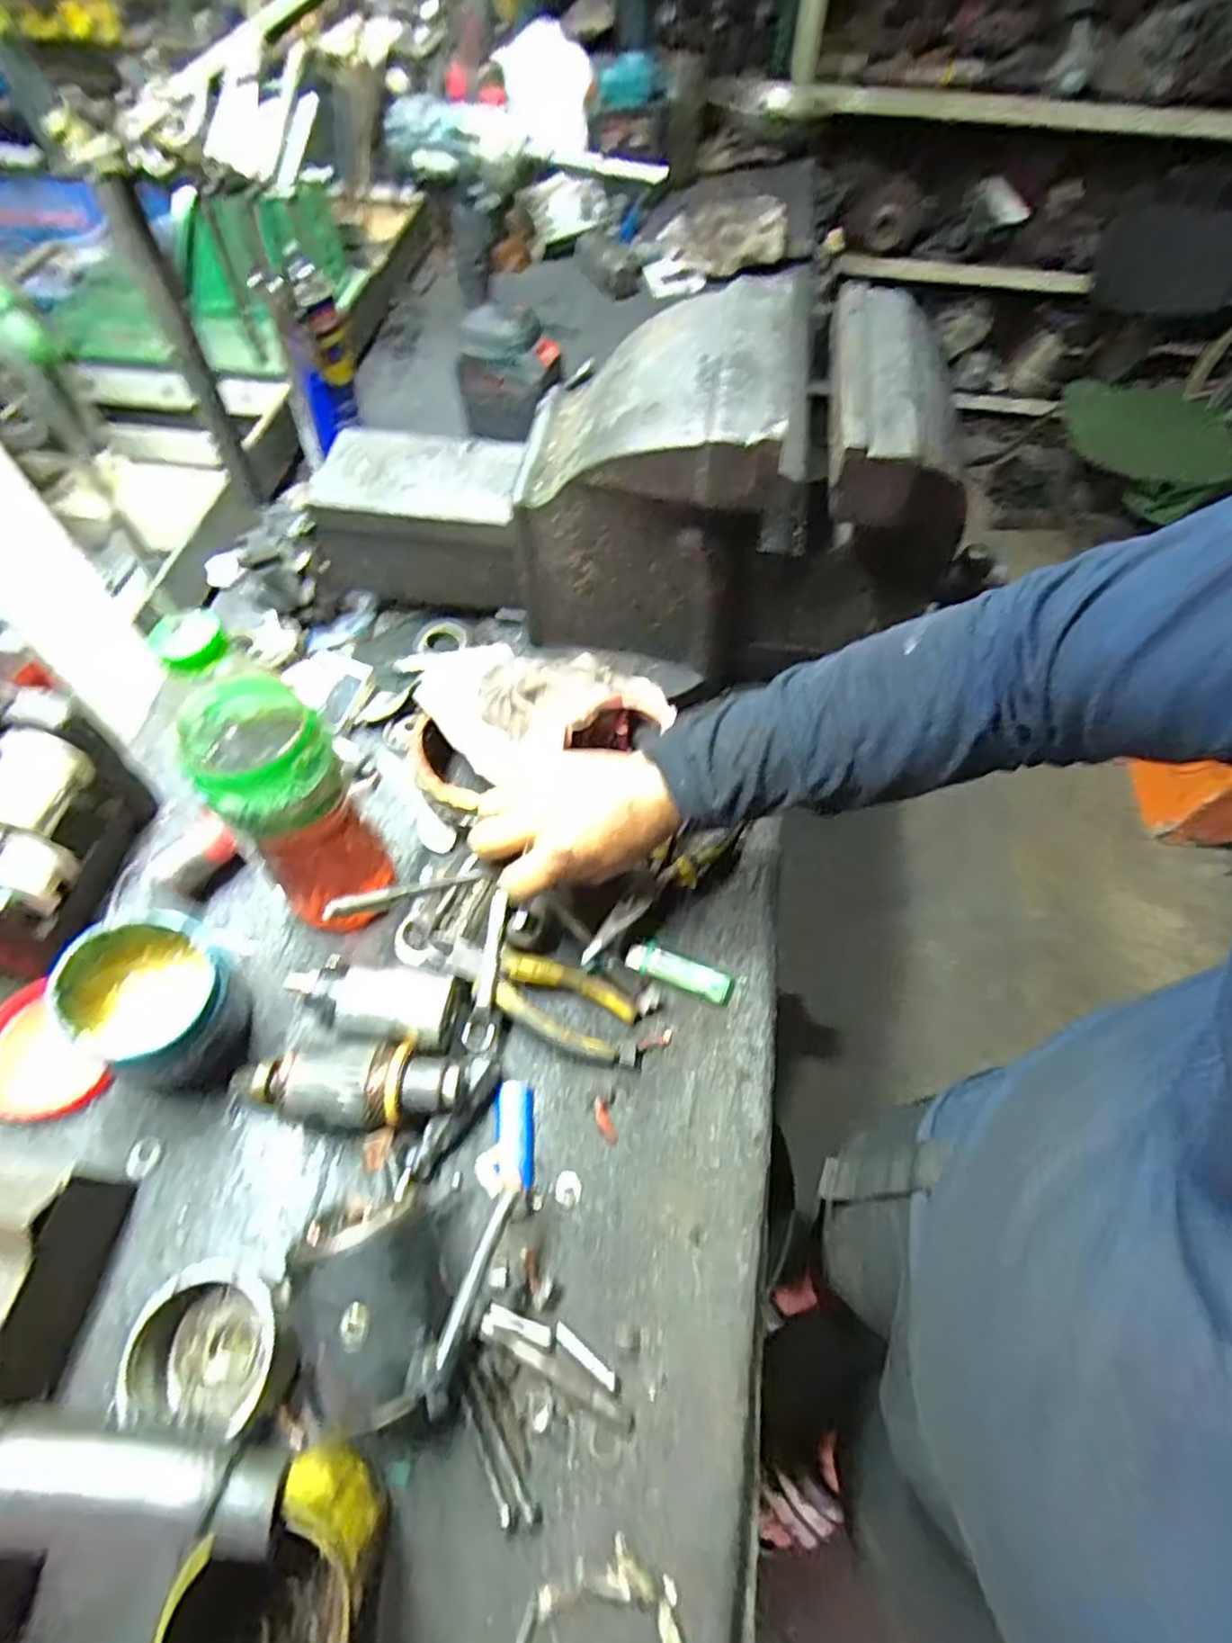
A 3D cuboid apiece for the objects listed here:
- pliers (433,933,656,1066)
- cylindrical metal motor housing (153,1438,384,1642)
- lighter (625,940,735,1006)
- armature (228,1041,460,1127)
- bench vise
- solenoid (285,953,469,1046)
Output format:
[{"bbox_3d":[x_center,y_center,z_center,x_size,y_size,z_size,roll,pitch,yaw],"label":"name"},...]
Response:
[{"bbox_3d":[-0.056,0.125,0.525,0.166,0.017,0.050,27,61,-7],"label":"pliers"},{"bbox_3d":[-0.146,0.361,0.341,0.068,0.119,0.076,24,62,12],"label":"cylindrical metal motor housing"},{"bbox_3d":[0.049,0.114,0.550,0.082,0.007,0.024,20,61,10],"label":"lighter"},{"bbox_3d":[-0.176,0.172,0.474,0.145,0.049,0.052,2,60,0],"label":"armature"},{"bbox_3d":[0.005,-0.269,0.602,0.478,0.235,0.212,15,61,7],"label":"bench vise"},{"bbox_3d":[-0.164,0.126,0.503,0.120,0.039,0.049,10,60,4],"label":"solenoid"}]

